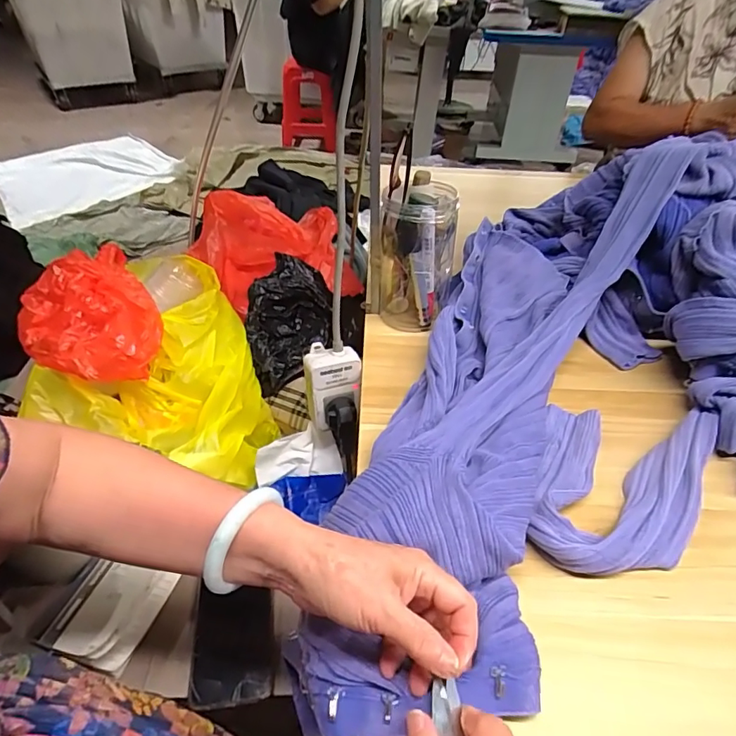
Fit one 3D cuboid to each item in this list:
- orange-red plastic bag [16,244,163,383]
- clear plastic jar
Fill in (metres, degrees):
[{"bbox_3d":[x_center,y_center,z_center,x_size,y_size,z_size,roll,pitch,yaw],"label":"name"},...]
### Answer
[{"bbox_3d":[-0.332,-0.070,0.568,0.145,0.078,0.216,-26,49,-28],"label":"orange-red plastic bag"},{"bbox_3d":[0.058,-0.126,0.565,0.081,0.153,0.079,1,42,-1],"label":"clear plastic jar"}]

